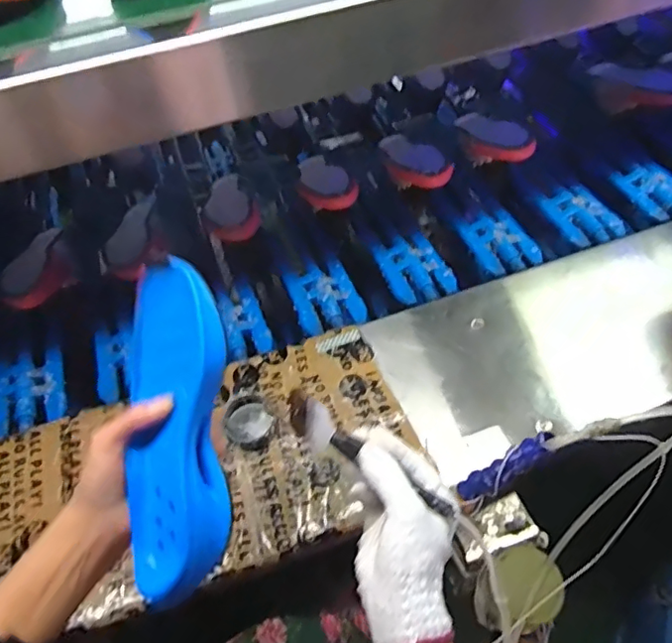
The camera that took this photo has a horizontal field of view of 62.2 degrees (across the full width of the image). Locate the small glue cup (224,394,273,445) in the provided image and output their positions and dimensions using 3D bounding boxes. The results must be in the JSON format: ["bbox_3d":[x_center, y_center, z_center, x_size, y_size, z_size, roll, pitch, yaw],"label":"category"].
[{"bbox_3d":[-0.101,0.116,0.643,0.051,0.029,0.058,-16,51,-9],"label":"small glue cup"}]

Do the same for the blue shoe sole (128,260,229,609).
[{"bbox_3d":[-0.117,0.073,0.404,0.079,0.049,0.224,-4,80,2],"label":"blue shoe sole"}]

